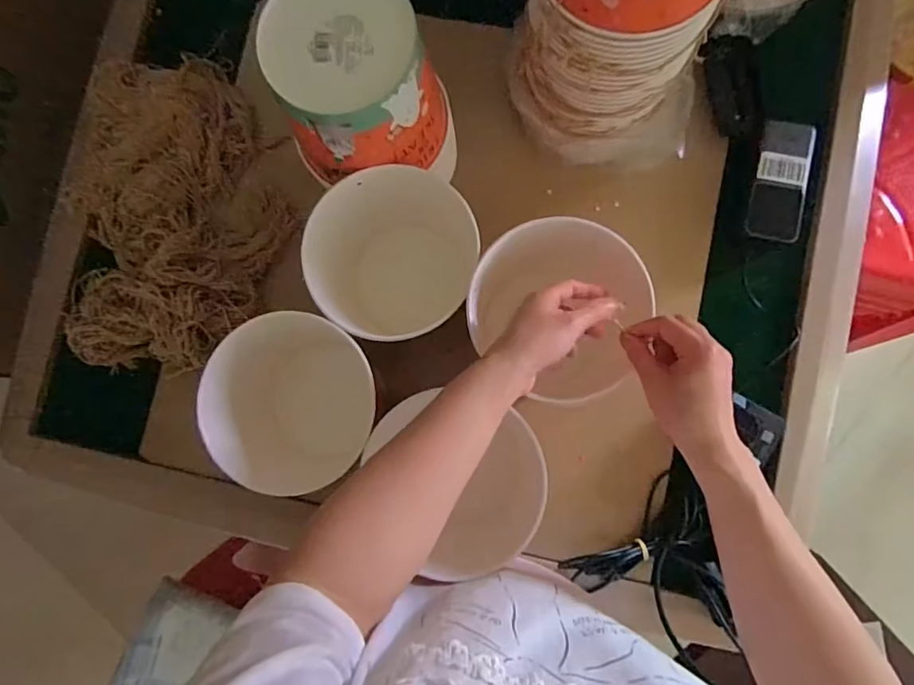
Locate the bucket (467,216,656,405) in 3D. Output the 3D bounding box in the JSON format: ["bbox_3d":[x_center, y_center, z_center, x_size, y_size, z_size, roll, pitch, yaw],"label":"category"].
[{"bbox_3d":[0.096,-0.021,0.520,0.160,0.148,0.162,0,84,3],"label":"bucket"}]

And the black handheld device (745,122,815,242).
[{"bbox_3d":[0.342,-0.168,0.551,0.052,0.013,0.119,7,95,6],"label":"black handheld device"}]

